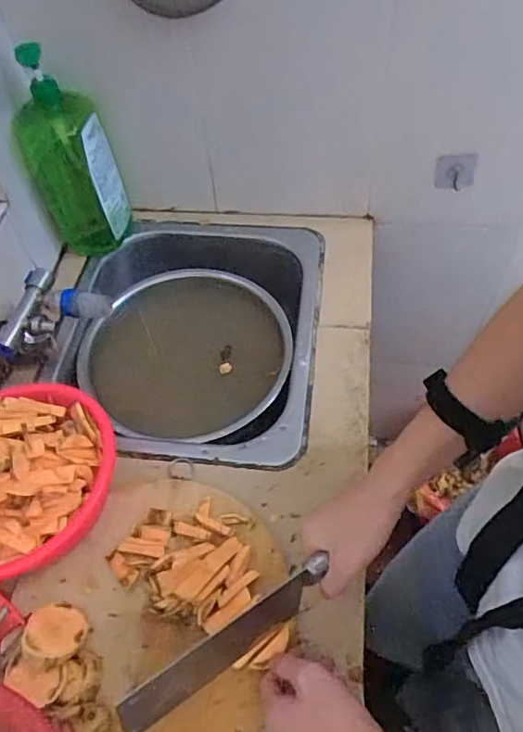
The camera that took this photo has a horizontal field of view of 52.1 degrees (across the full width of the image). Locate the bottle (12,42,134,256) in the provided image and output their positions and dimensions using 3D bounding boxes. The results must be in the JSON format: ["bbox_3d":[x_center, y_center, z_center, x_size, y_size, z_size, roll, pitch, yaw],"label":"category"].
[{"bbox_3d":[-0.270,-0.290,0.742,0.116,0.286,0.067,-31,54,-16],"label":"bottle"}]

